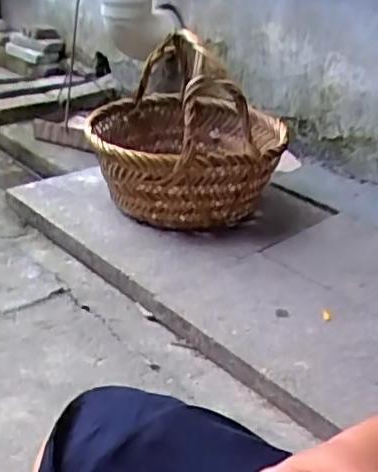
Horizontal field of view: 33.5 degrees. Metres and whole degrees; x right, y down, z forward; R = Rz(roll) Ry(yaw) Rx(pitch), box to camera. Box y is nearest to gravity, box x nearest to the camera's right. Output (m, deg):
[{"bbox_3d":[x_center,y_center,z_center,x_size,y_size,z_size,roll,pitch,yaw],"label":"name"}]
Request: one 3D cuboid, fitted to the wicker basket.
[{"bbox_3d":[0.000,-0.249,1.488,0.435,0.373,0.482,1,27,-6],"label":"wicker basket"}]

